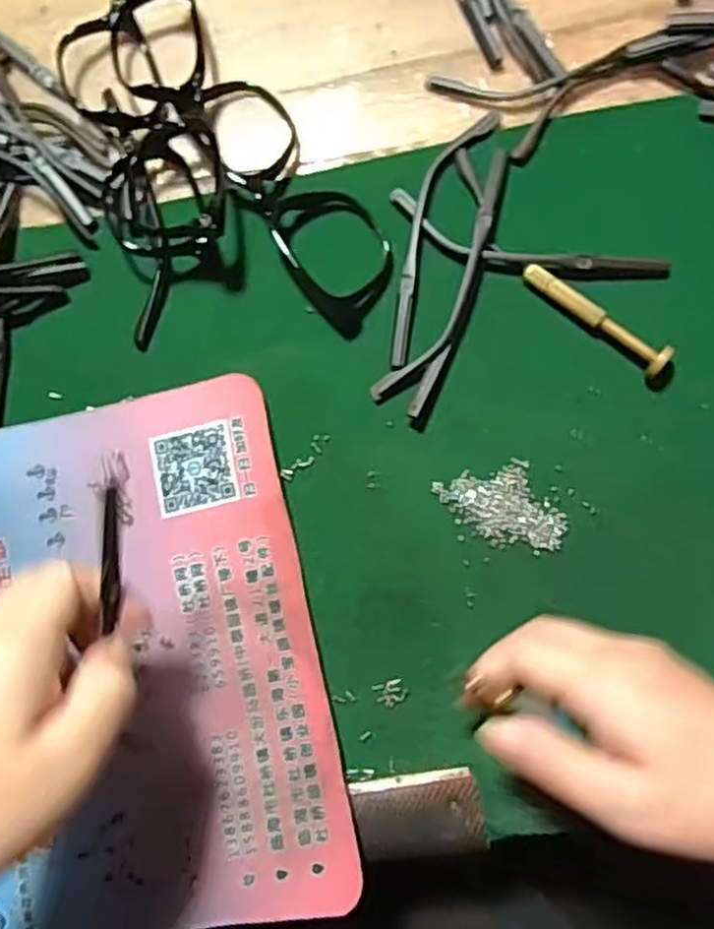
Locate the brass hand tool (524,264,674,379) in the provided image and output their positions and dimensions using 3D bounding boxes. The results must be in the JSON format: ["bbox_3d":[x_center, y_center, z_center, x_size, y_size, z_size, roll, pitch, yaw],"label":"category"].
[{"bbox_3d":[0.106,-0.065,0.327,0.073,0.014,0.012,37,88,8],"label":"brass hand tool"}]

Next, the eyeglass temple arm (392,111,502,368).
[{"bbox_3d":[0.034,-0.110,0.341,0.022,0.007,0.130,21,86,7],"label":"eyeglass temple arm"}]

